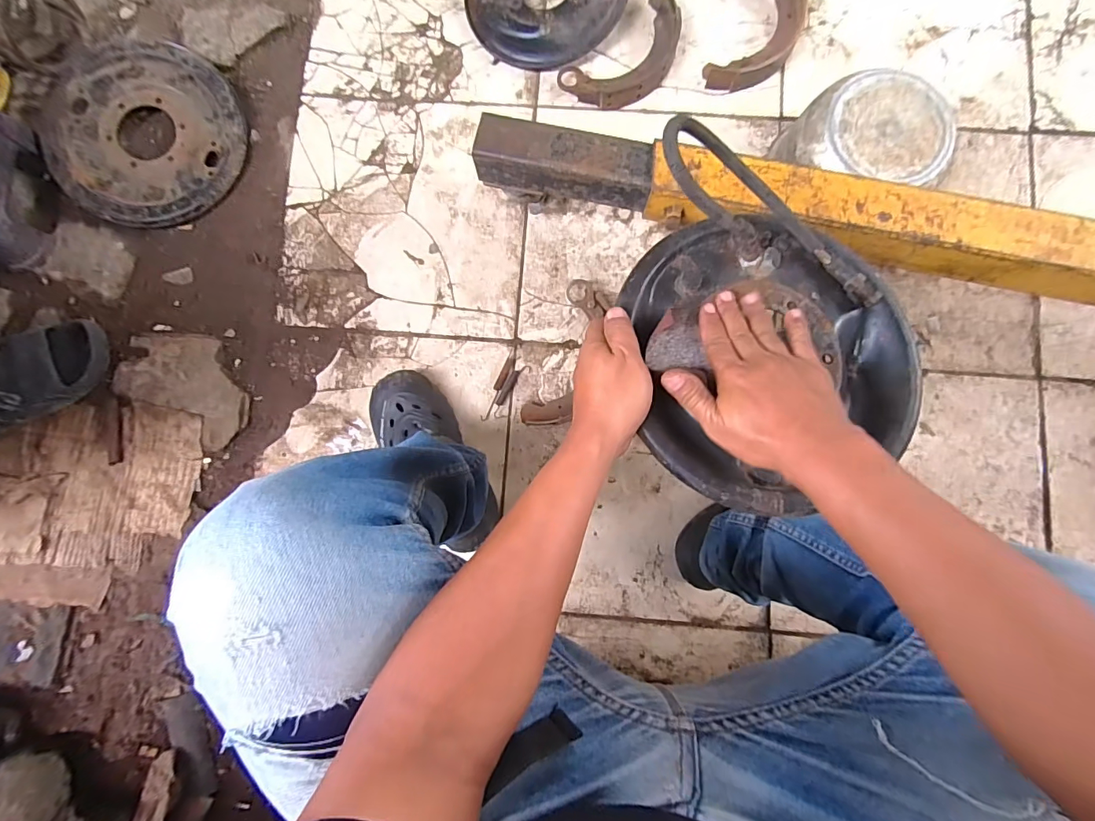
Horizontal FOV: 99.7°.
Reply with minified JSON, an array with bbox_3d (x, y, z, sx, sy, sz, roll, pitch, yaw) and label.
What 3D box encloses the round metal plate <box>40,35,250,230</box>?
[{"bbox_3d":[-0.648,-0.449,0.755,0.286,0.074,0.291,0,86,2],"label":"round metal plate"}]

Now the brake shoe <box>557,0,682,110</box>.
[{"bbox_3d":[0.138,-0.581,0.762,0.223,0.033,0.119,-38,86,0],"label":"brake shoe"}]

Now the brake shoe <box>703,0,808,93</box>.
[{"bbox_3d":[0.353,-0.611,0.759,0.103,0.037,0.221,37,88,4],"label":"brake shoe"}]

